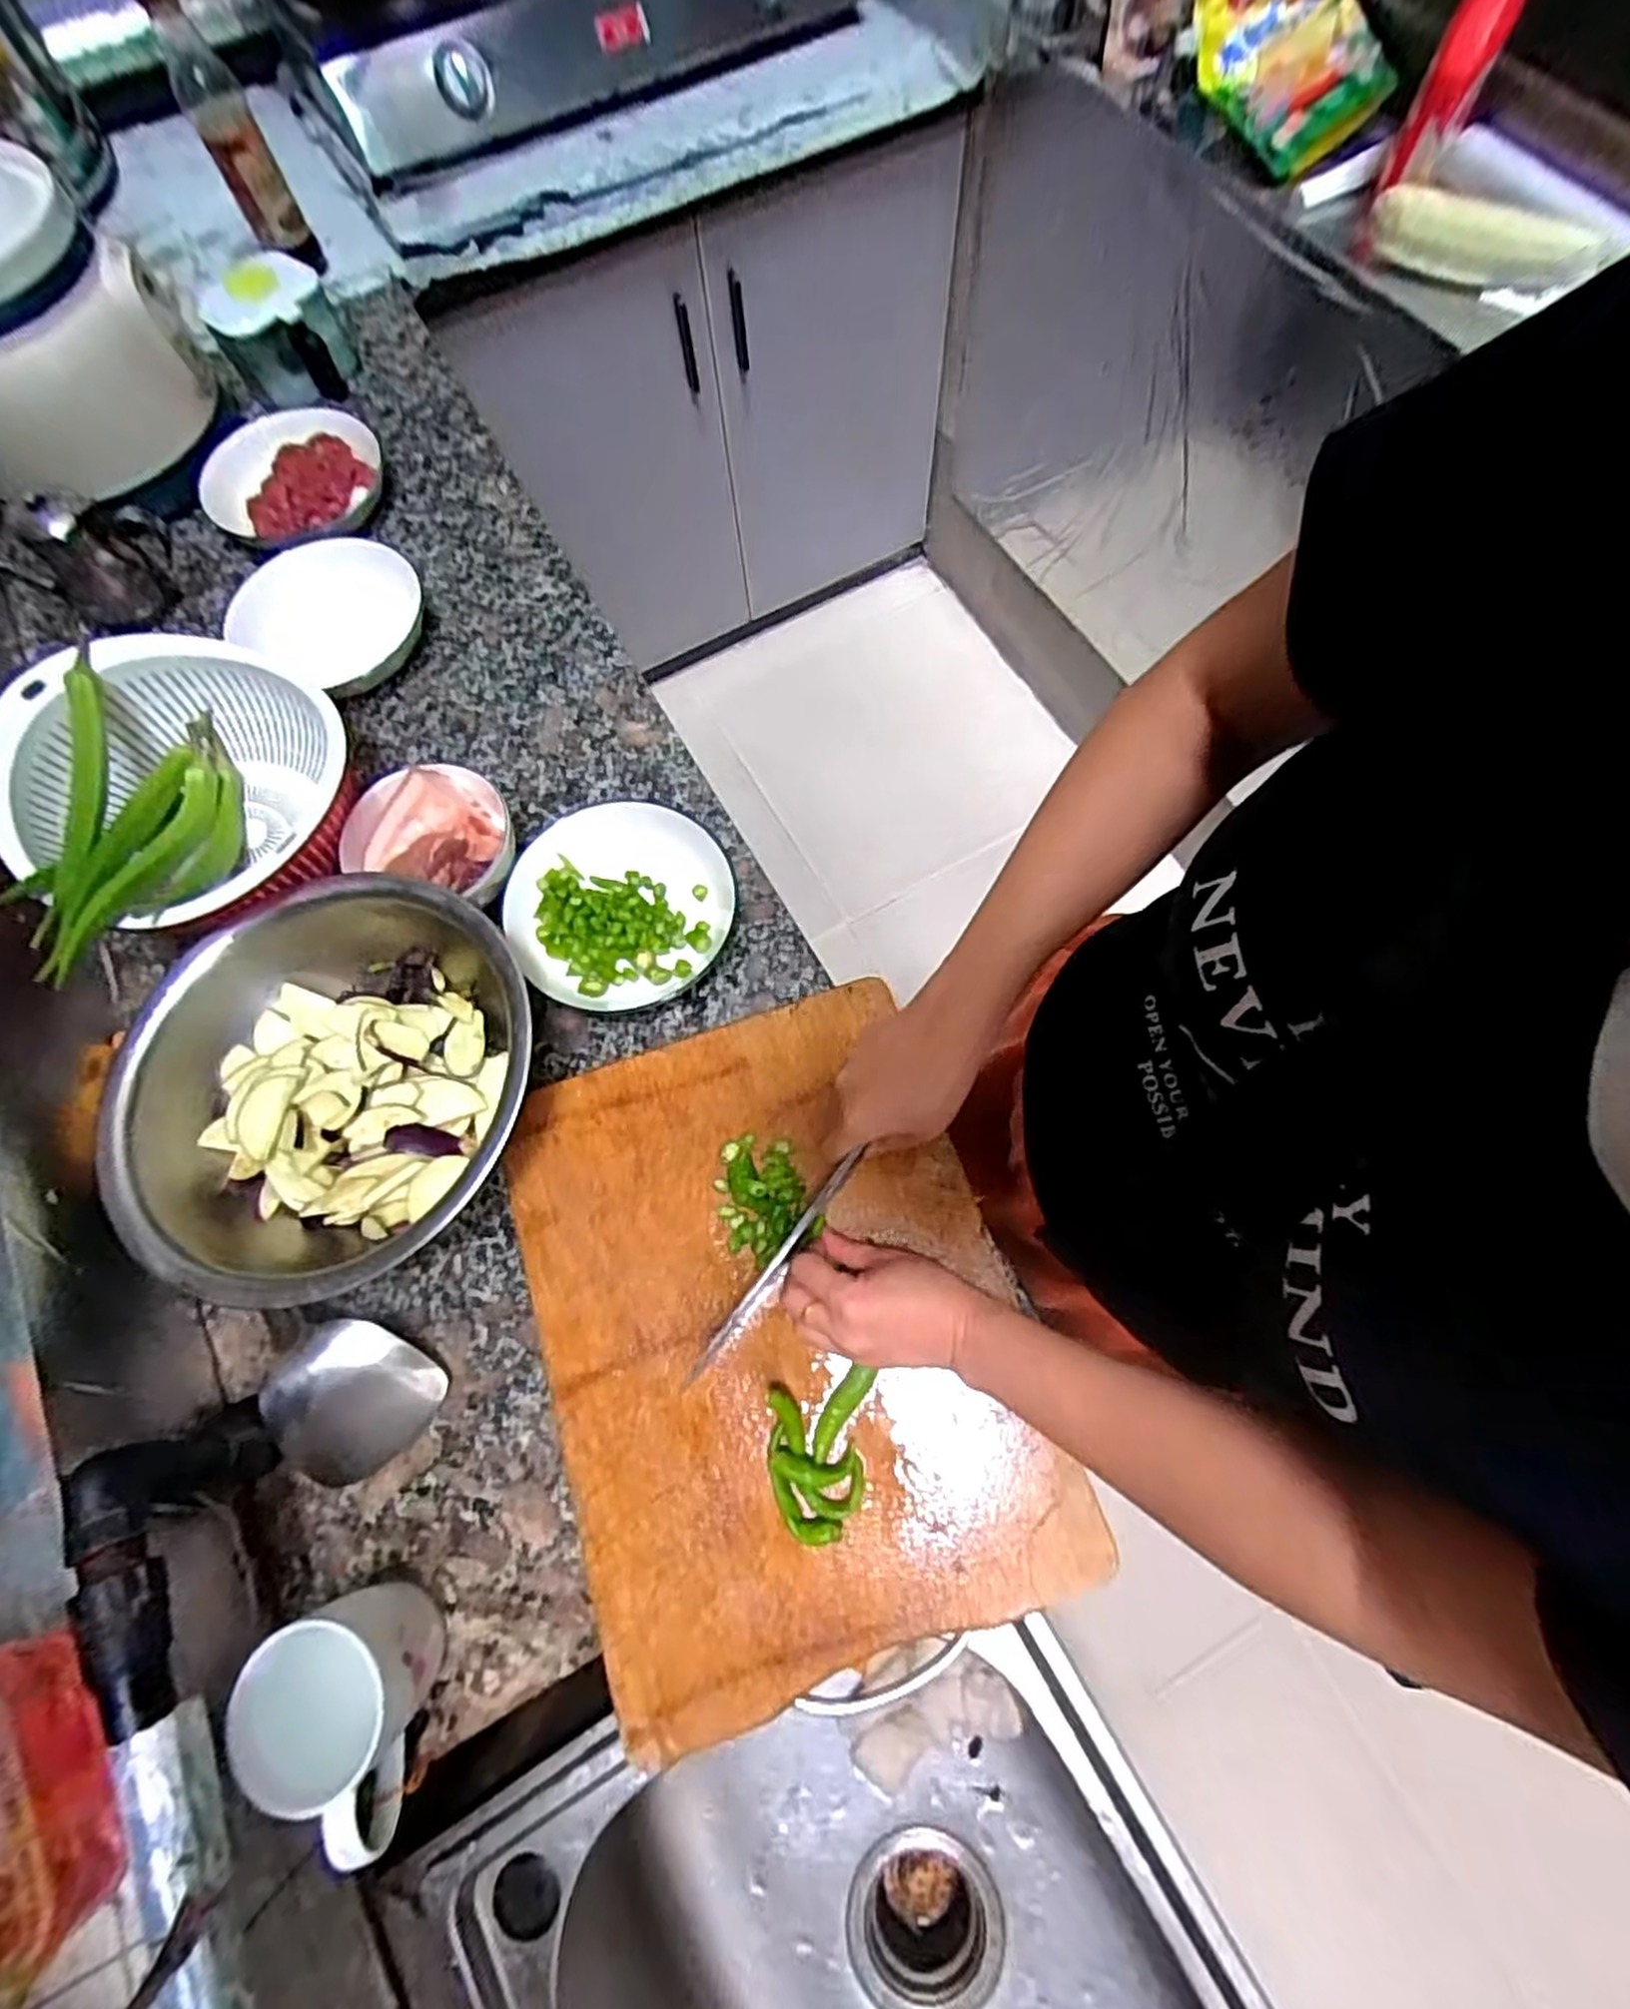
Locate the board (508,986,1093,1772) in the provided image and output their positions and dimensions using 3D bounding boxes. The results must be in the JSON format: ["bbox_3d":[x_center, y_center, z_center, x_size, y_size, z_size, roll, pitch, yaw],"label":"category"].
[{"bbox_3d":[-0.027,0.188,0.503,0.292,0.018,0.364,-20,71,-4],"label":"board"}]

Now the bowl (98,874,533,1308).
[{"bbox_3d":[-0.313,0.051,0.523,0.249,0.068,0.263,-1,70,2],"label":"bowl"}]

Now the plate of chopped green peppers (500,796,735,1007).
[{"bbox_3d":[-0.153,-0.078,0.607,0.160,0.037,0.168,-1,70,2],"label":"plate of chopped green peppers"}]

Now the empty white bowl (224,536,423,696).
[{"bbox_3d":[-0.433,-0.358,0.711,0.148,0.053,0.148,-1,70,2],"label":"empty white bowl"}]

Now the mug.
[{"bbox_3d":[-0.245,0.381,0.420,0.072,0.084,0.109,-27,71,-7],"label":"mug"}]

